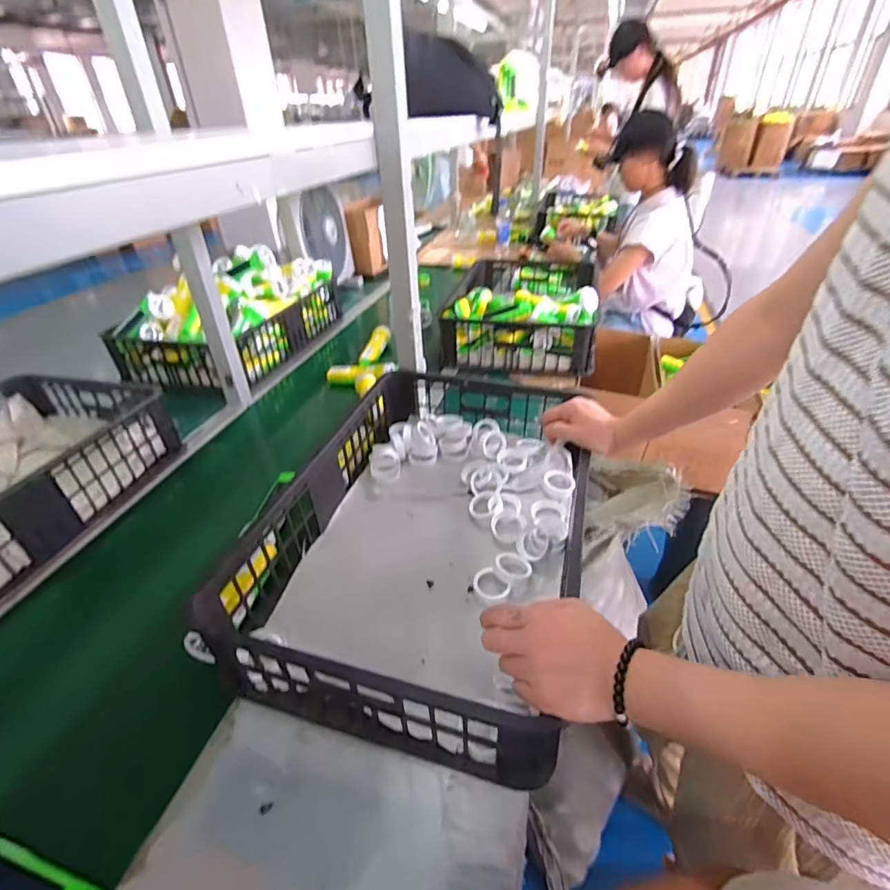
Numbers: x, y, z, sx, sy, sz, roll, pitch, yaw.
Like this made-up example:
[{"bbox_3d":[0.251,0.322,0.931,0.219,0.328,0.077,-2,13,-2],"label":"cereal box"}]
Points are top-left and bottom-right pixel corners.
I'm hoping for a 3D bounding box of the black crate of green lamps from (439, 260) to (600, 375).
[{"bbox_3d":[0.227,-0.431,1.367,0.376,0.173,0.617,5,36,11],"label":"black crate of green lamps"}]

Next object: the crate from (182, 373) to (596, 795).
[{"bbox_3d":[-0.015,0.098,0.697,0.377,0.136,0.594,9,37,15],"label":"crate"}]

